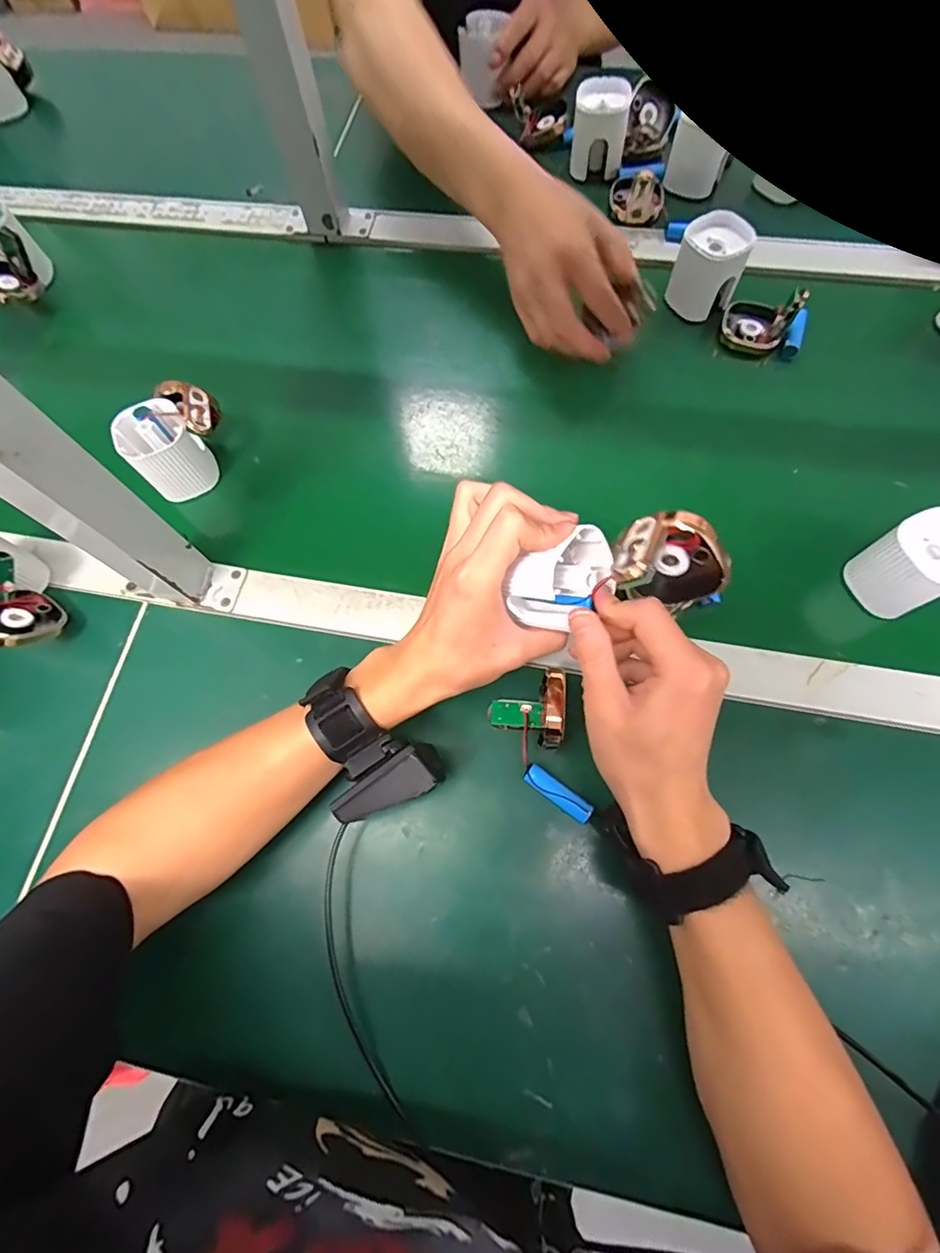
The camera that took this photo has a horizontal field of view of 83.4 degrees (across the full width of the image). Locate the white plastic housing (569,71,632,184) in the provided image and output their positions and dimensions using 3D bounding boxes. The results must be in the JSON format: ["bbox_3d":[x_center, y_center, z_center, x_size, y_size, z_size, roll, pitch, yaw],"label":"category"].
[{"bbox_3d":[0.138,-0.532,0.564,0.054,0.064,0.053,8,69,6],"label":"white plastic housing"}]

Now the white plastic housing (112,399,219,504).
[{"bbox_3d":[-0.256,-0.149,0.452,0.063,0.065,0.055,-31,70,-9],"label":"white plastic housing"}]

